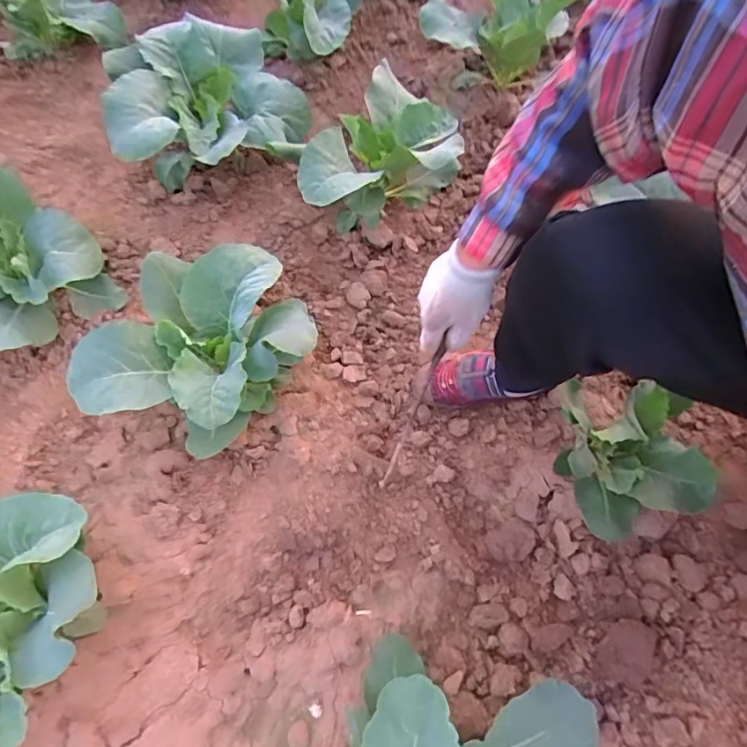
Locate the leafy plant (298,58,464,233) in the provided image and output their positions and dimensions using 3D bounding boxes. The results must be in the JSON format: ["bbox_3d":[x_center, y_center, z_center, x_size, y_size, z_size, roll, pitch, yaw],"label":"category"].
[{"bbox_3d":[0.030,-0.356,0.874,0.221,0.192,0.284,12,64,10],"label":"leafy plant"}]

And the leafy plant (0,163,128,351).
[{"bbox_3d":[-0.580,-0.168,0.804,0.199,0.211,0.232,32,68,18],"label":"leafy plant"}]

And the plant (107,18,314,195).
[{"bbox_3d":[-0.300,-0.489,0.956,0.322,0.208,0.313,-2,62,3],"label":"plant"}]

